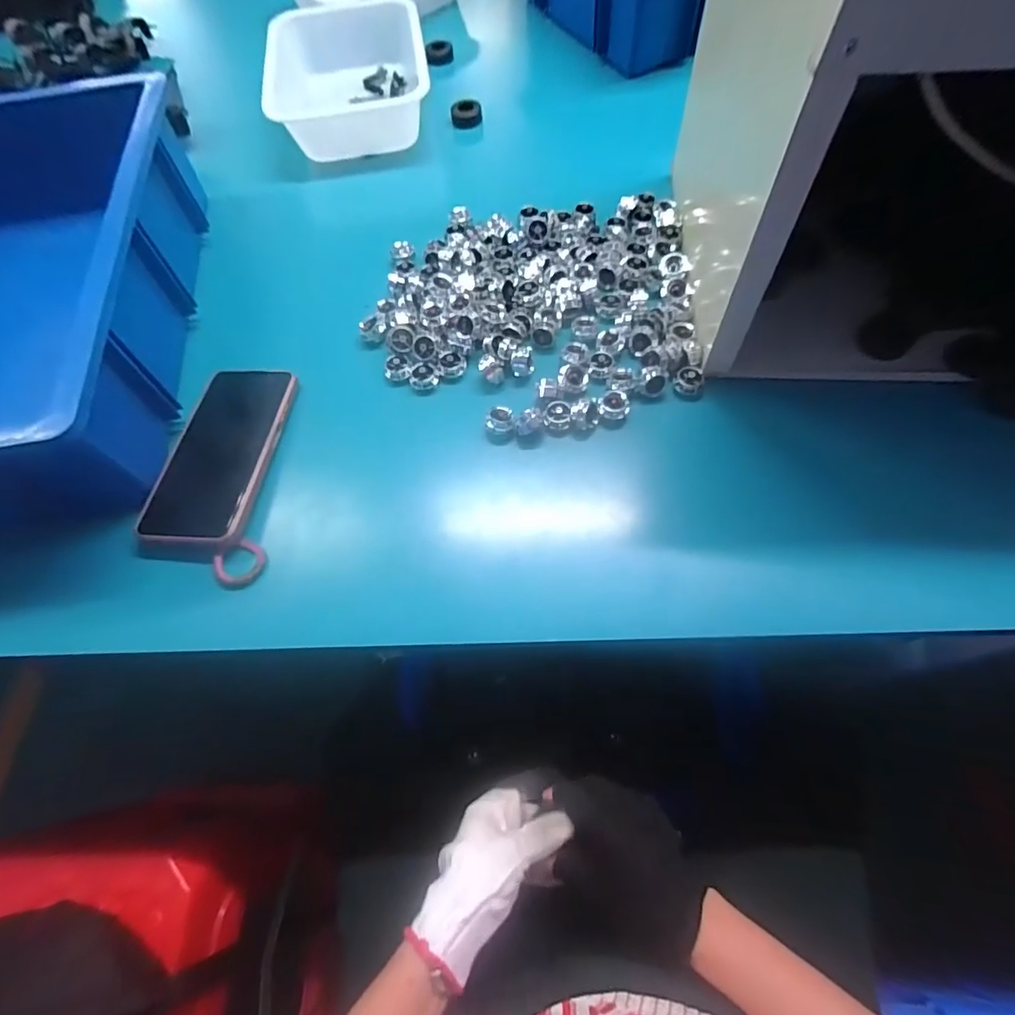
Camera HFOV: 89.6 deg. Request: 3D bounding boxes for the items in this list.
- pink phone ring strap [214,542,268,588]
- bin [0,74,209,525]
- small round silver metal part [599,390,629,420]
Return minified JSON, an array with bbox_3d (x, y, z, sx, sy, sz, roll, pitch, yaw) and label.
[{"bbox_3d":[-0.192,0.042,0.370,0.034,0.011,0.030,-34,66,-13],"label":"pink phone ring strap"},{"bbox_3d":[-0.467,-0.171,0.443,0.355,0.130,0.419,-11,63,-2],"label":"bin"},{"bbox_3d":[0.086,-0.083,0.411,0.023,0.012,0.021,-21,64,-7],"label":"small round silver metal part"}]

